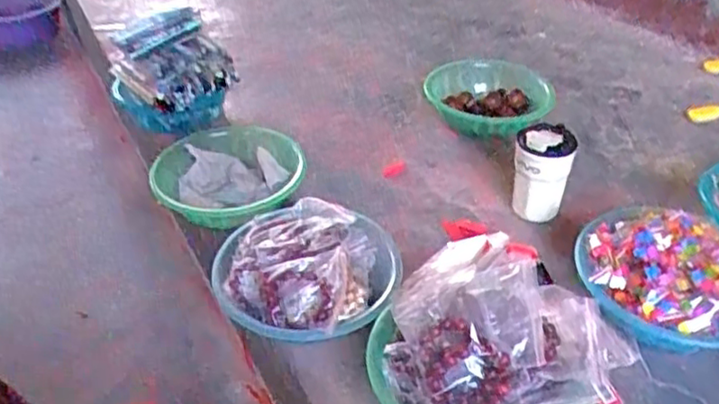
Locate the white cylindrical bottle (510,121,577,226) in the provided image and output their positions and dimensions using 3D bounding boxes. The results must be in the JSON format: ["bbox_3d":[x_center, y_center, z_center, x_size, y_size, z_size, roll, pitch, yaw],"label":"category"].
[{"bbox_3d":[0.275,-0.044,0.986,0.078,0.144,0.079,0,37,0],"label":"white cylindrical bottle"}]

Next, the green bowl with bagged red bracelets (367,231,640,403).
[{"bbox_3d":[0.142,0.148,0.704,0.245,0.129,0.232,0,37,0],"label":"green bowl with bagged red bracelets"}]

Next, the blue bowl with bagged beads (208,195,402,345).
[{"bbox_3d":[-0.069,0.089,0.861,0.231,0.094,0.215,0,37,0],"label":"blue bowl with bagged beads"}]

